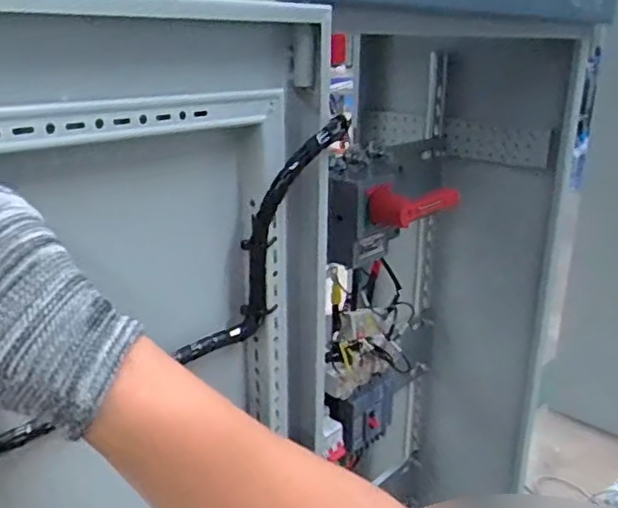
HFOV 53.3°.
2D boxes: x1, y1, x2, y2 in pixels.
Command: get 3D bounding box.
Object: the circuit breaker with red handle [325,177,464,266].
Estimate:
[{"bbox_3d":[0.099,-0.038,0.757,0.139,0.107,0.089,11,23,30],"label":"circuit breaker with red handle"}]

